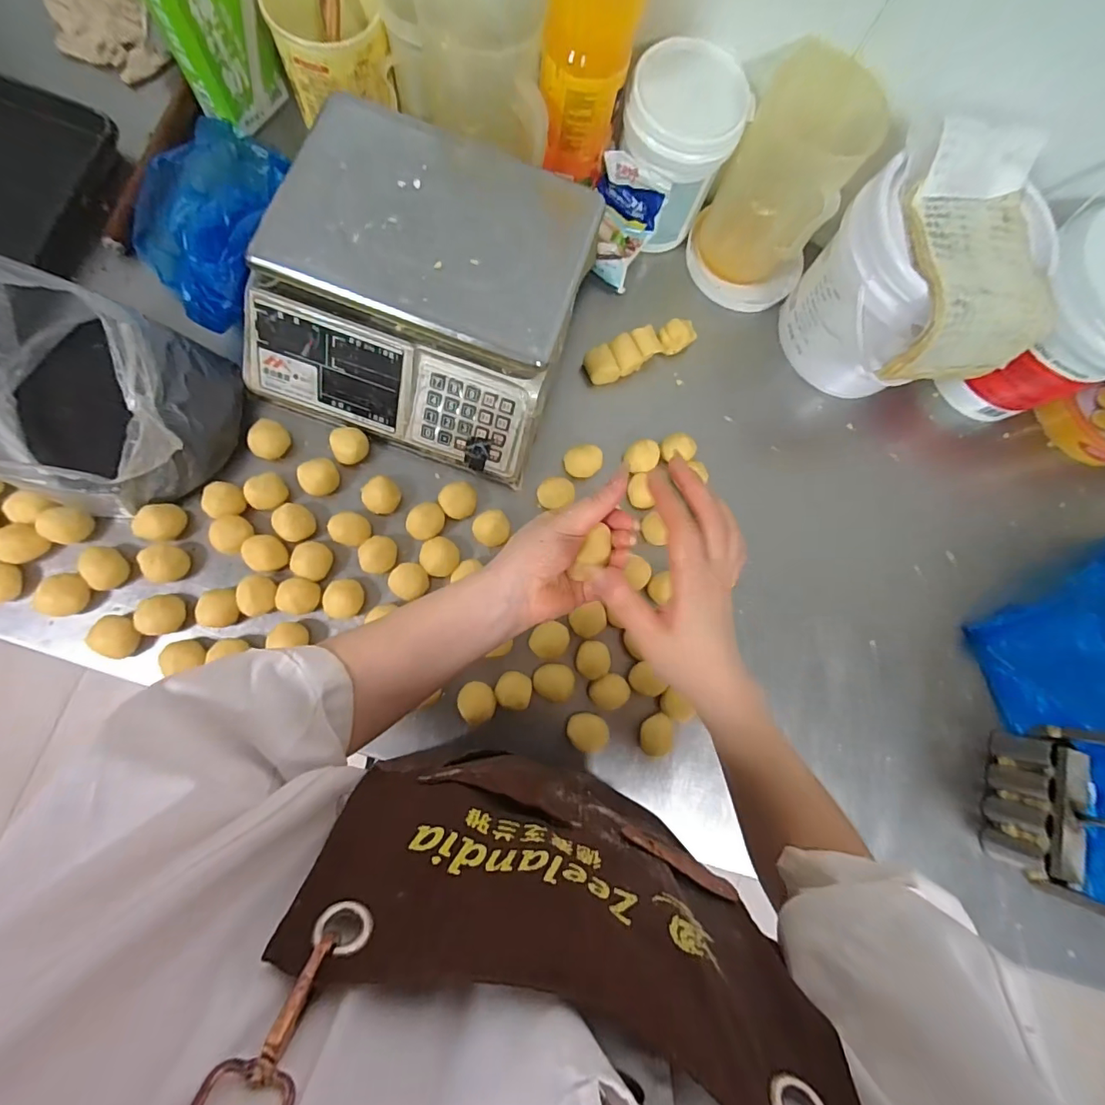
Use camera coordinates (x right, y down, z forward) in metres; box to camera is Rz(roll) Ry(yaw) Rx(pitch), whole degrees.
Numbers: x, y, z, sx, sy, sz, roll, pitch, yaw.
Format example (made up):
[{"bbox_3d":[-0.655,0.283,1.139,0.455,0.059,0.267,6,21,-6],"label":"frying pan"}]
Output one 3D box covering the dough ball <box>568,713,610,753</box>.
[{"bbox_3d":[0.040,0.203,0.569,0.044,0.045,0.040,1,81,-7],"label":"dough ball"}]

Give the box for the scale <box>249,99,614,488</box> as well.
[{"bbox_3d":[-0.139,-0.292,0.555,0.325,0.101,0.325,19,82,-2],"label":"scale"}]

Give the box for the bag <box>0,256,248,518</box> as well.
[{"bbox_3d":[-0.465,-0.163,0.468,0.254,0.141,0.208,19,79,-4],"label":"bag"}]

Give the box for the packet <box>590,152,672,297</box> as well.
[{"bbox_3d":[0.089,-0.410,0.620,0.083,0.102,0.096,13,82,-2],"label":"packet"}]

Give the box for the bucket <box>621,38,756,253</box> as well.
[{"bbox_3d":[0.142,-0.481,0.604,0.120,0.159,0.122,1,81,-7],"label":"bucket"}]

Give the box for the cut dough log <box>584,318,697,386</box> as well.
[{"bbox_3d":[0.115,-0.261,0.642,0.156,0.034,0.048,-28,86,-11],"label":"cut dough log"}]

